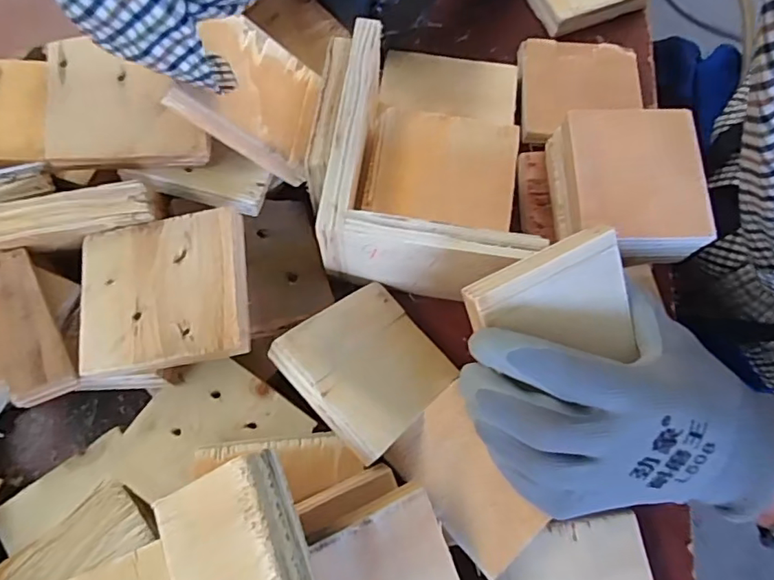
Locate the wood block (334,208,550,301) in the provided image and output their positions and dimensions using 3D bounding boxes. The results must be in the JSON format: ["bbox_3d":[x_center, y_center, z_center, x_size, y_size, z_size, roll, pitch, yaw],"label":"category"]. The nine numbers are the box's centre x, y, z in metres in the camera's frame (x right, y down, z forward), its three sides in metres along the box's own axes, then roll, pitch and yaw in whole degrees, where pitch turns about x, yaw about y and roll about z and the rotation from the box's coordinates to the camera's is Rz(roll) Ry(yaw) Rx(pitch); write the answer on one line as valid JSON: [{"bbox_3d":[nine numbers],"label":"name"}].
[{"bbox_3d":[0.027,-0.017,0.325,0.106,0.078,0.018,9,72,1],"label":"wood block"}]

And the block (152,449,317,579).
[{"bbox_3d":[-0.067,0.126,0.236,0.080,0.017,0.088,-33,69,31],"label":"block"}]

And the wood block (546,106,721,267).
[{"bbox_3d":[0.157,-0.064,0.360,0.083,0.054,0.094,-1,72,-2],"label":"wood block"}]

